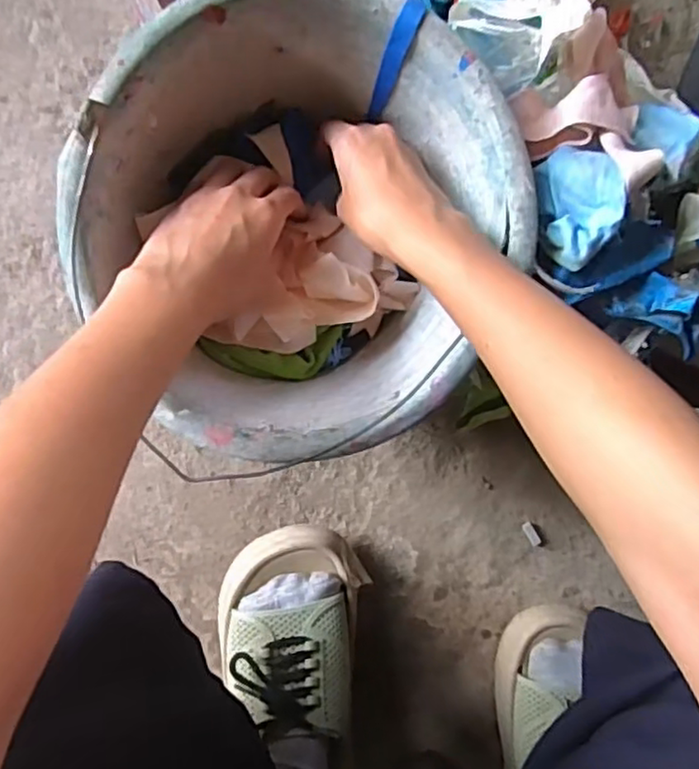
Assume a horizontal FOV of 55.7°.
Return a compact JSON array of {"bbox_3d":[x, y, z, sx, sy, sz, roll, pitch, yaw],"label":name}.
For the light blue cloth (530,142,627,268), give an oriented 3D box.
[{"bbox_3d":[0.129,-0.102,0.379,0.042,0.034,0.070,-5,95,-7],"label":"light blue cloth"}]

